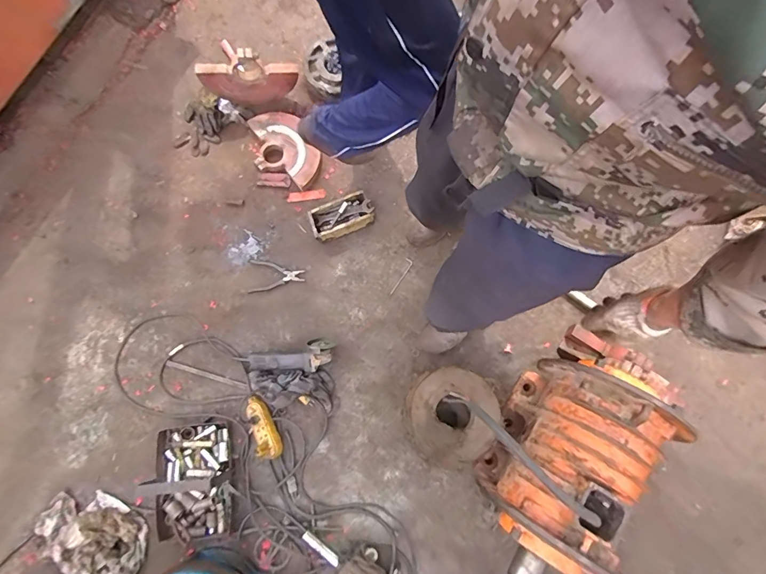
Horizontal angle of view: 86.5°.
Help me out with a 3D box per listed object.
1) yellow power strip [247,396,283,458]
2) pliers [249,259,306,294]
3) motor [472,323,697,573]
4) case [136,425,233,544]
[{"bbox_3d":[-0.365,0.424,1.227,0.067,0.057,0.190,-24,77,-5],"label":"yellow power strip"},{"bbox_3d":[-0.361,-0.039,1.378,0.190,0.009,0.116,0,76,0],"label":"pliers"},{"bbox_3d":[0.484,0.426,1.043,0.309,0.340,0.609,33,79,8],"label":"motor"},{"bbox_3d":[-0.564,0.559,1.139,0.233,0.168,0.308,-8,76,-2],"label":"case"}]

